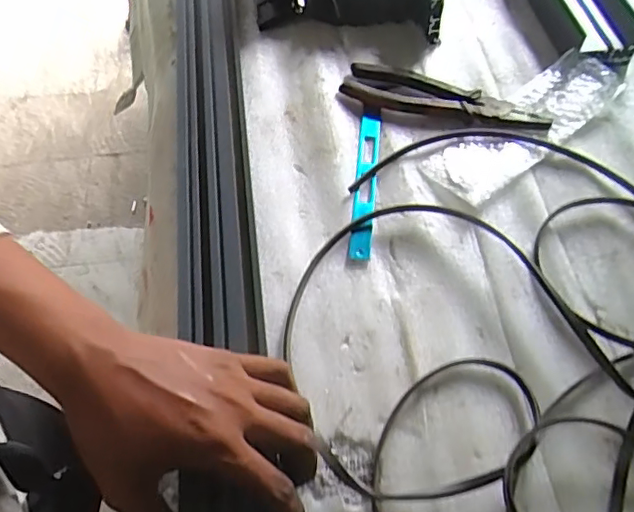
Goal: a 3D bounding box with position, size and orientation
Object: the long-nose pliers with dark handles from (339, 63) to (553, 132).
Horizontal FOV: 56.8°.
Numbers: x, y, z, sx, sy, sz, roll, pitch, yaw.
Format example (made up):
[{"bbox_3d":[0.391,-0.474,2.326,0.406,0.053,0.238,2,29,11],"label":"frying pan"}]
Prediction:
[{"bbox_3d":[0.126,-0.152,0.598,0.207,0.022,0.062,26,61,14],"label":"long-nose pliers with dark handles"}]

